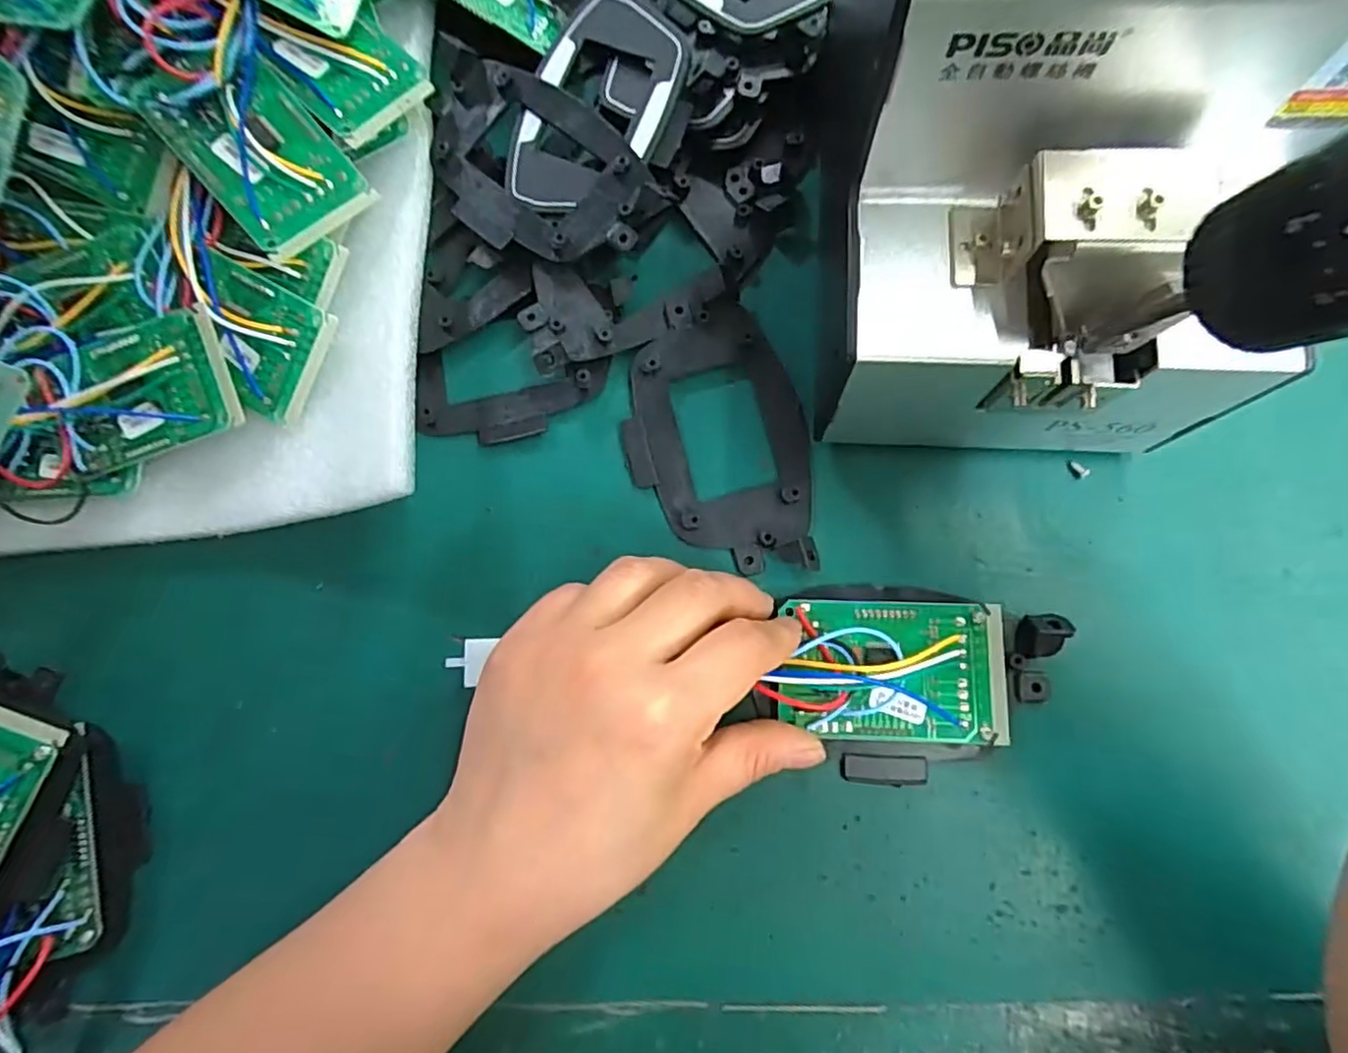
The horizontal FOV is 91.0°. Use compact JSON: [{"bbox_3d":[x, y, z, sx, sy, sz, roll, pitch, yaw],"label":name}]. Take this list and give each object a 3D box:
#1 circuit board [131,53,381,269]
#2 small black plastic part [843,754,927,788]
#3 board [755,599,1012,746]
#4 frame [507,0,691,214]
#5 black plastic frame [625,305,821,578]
[{"bbox_3d":[-0.163,-0.148,0.258,0.049,0.010,0.078,-43,99,-12],"label":"circuit board"},{"bbox_3d":[0.076,0.088,0.239,0.030,0.004,0.010,1,79,6],"label":"small black plastic part"},{"bbox_3d":[0.079,0.052,0.239,0.081,0.014,0.050,2,81,4],"label":"board"},{"bbox_3d":[-0.032,-0.180,0.283,0.061,0.007,0.103,22,81,9],"label":"frame"},{"bbox_3d":[0.018,-0.036,0.268,0.072,0.007,0.111,-10,78,3],"label":"black plastic frame"}]

